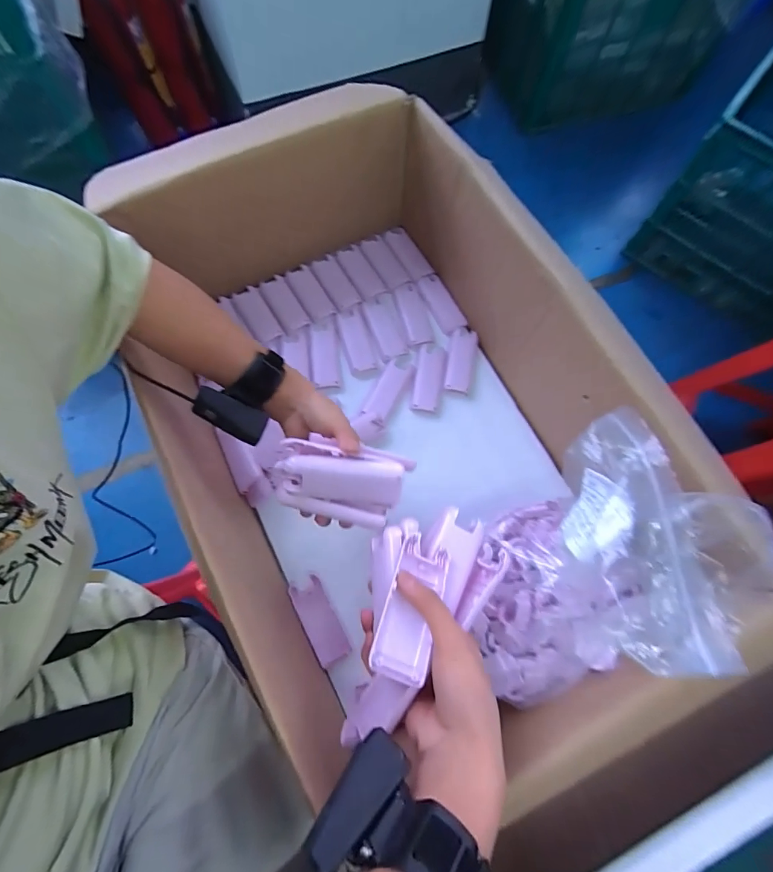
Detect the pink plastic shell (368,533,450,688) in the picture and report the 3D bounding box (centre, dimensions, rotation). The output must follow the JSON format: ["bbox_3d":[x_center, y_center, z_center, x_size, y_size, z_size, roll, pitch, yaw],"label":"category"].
[{"bbox_3d":[0.021,0.133,0.320,0.042,0.018,0.102,18,54,4],"label":"pink plastic shell"}]

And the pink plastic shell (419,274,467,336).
[{"bbox_3d":[0.084,-0.208,0.649,0.044,0.008,0.102,-26,75,-10],"label":"pink plastic shell"}]

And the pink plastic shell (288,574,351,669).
[{"bbox_3d":[-0.084,0.230,0.510,0.042,0.006,0.101,-27,75,-11],"label":"pink plastic shell"}]

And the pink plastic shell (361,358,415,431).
[{"bbox_3d":[0.002,-0.063,0.598,0.040,0.012,0.100,26,73,6],"label":"pink plastic shell"}]

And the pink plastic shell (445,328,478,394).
[{"bbox_3d":[0.113,-0.117,0.614,0.040,0.008,0.106,11,72,1],"label":"pink plastic shell"}]

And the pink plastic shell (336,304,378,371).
[{"bbox_3d":[-0.046,-0.150,0.617,0.039,0.009,0.107,-15,73,-7],"label":"pink plastic shell"}]

